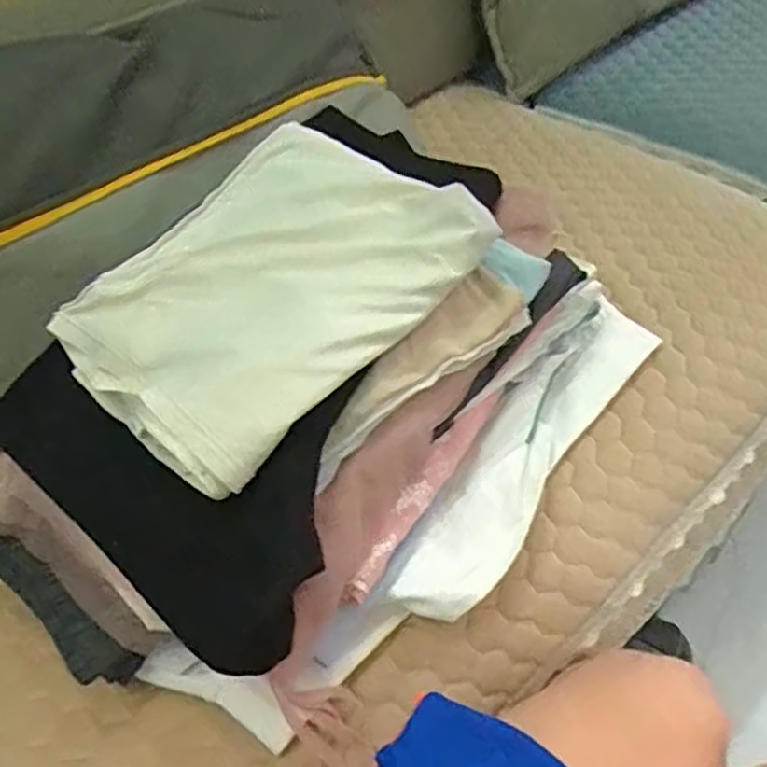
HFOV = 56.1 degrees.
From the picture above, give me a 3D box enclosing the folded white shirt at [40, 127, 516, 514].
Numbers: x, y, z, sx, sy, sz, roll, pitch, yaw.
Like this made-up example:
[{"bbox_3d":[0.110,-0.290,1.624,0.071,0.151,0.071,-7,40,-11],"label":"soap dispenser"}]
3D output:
[{"bbox_3d":[-0.093,-0.073,0.535,0.250,0.033,0.269,32,70,36],"label":"folded white shirt"}]

